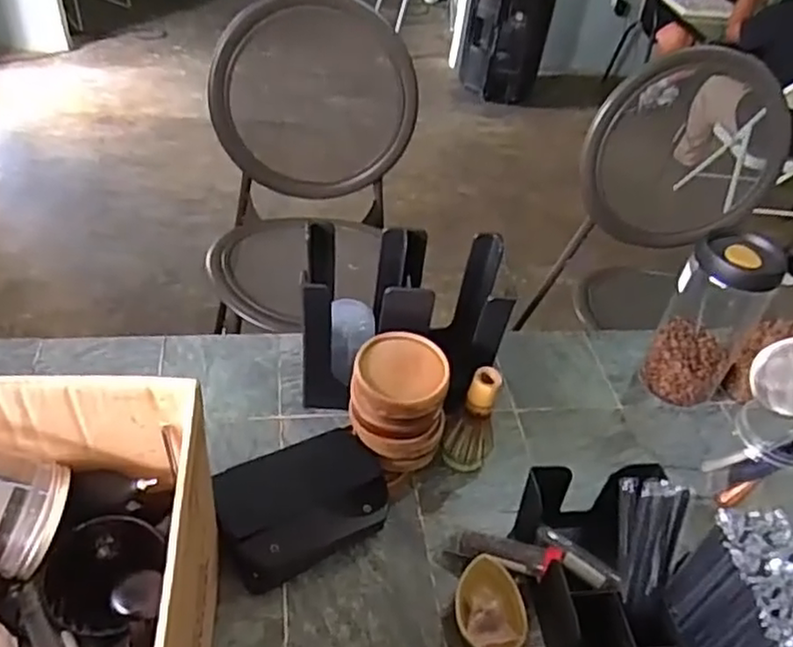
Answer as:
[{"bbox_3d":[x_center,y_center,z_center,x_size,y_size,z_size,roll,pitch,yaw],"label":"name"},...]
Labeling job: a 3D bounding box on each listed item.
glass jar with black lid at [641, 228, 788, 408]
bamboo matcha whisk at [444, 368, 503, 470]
[{"bbox_3d":[0.402,-0.005,0.875,0.099,0.215,0.105,5,42,-4],"label":"glass jar with black lid"},{"bbox_3d":[0.086,0.113,0.761,0.053,0.138,0.050,18,43,10],"label":"bamboo matcha whisk"}]

